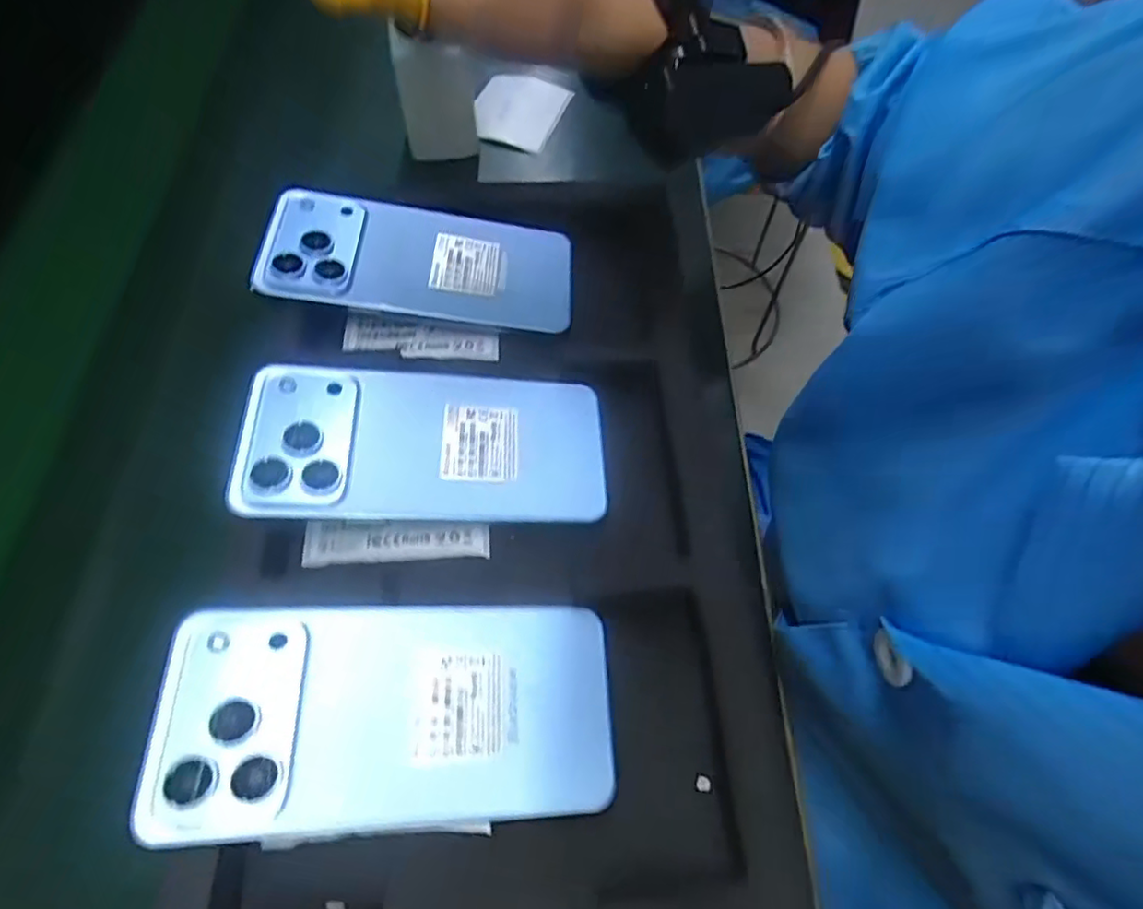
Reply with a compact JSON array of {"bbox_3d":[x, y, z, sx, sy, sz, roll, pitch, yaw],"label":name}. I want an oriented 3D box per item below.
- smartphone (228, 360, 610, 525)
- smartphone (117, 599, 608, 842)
[{"bbox_3d":[-0.065,-0.006,0.281,0.159,0.009,0.076,2,60,-11],"label":"smartphone"},{"bbox_3d":[-0.065,0.096,0.229,0.162,0.005,0.077,3,60,-12],"label":"smartphone"}]

